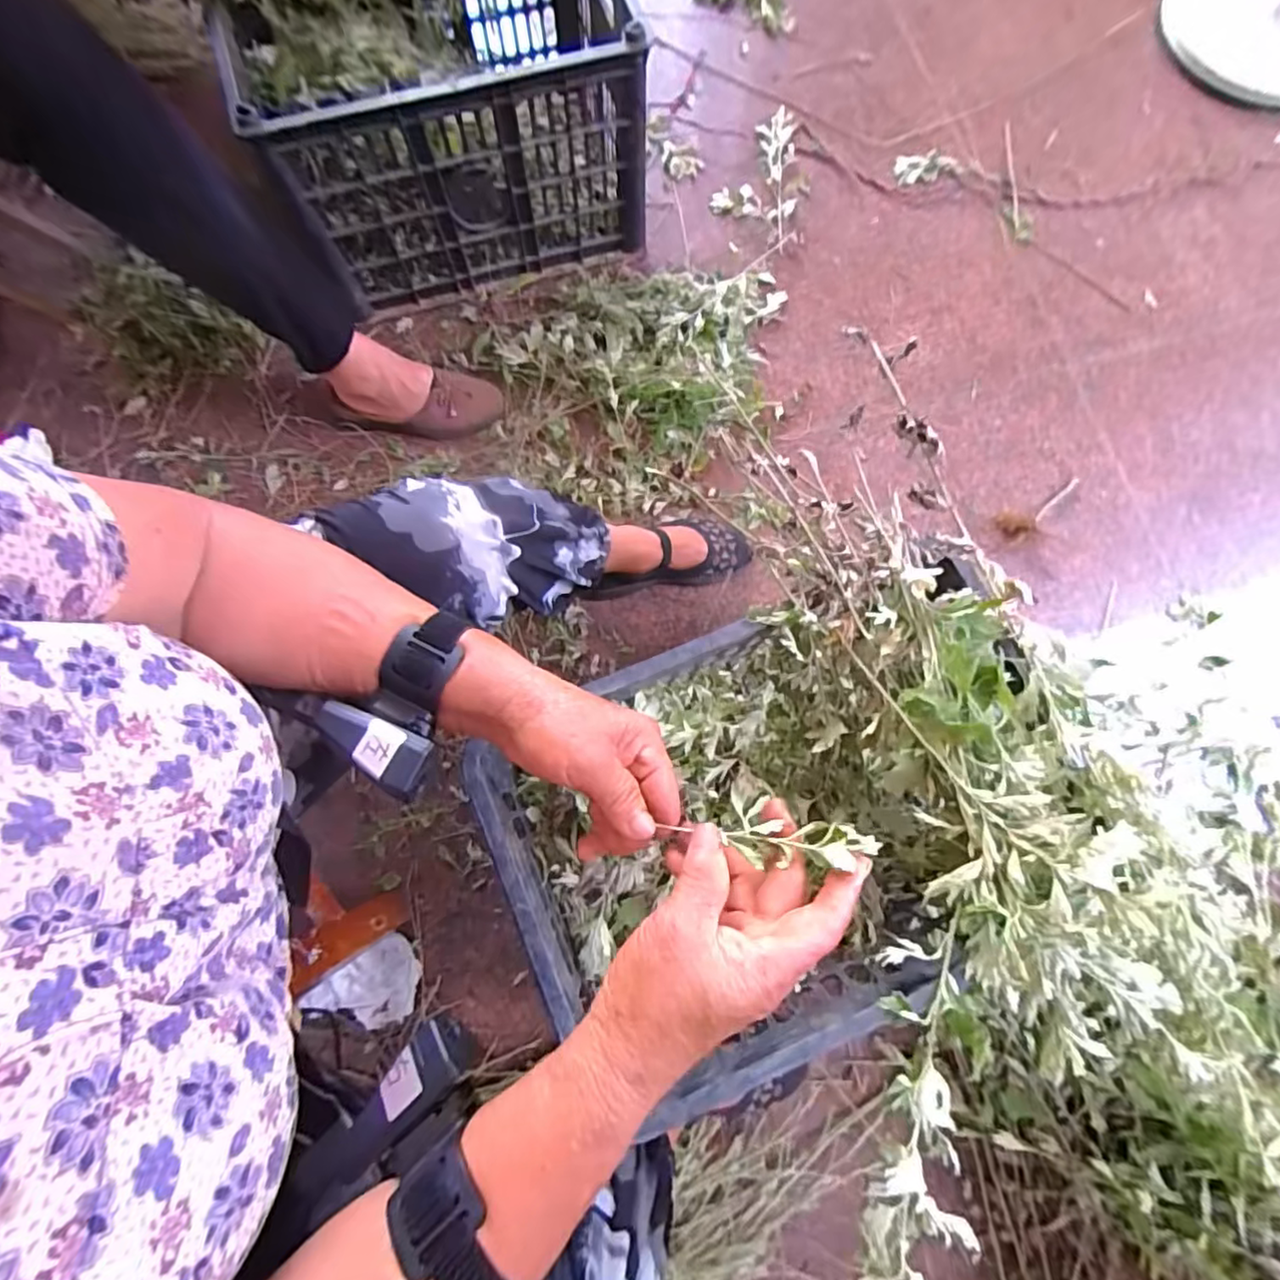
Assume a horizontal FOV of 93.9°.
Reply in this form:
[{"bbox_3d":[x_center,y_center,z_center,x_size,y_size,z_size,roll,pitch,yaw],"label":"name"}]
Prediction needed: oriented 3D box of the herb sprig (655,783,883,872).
[{"bbox_3d":[0.069,0.099,0.309,0.101,0.022,0.031,3,78,22],"label":"herb sprig"}]

